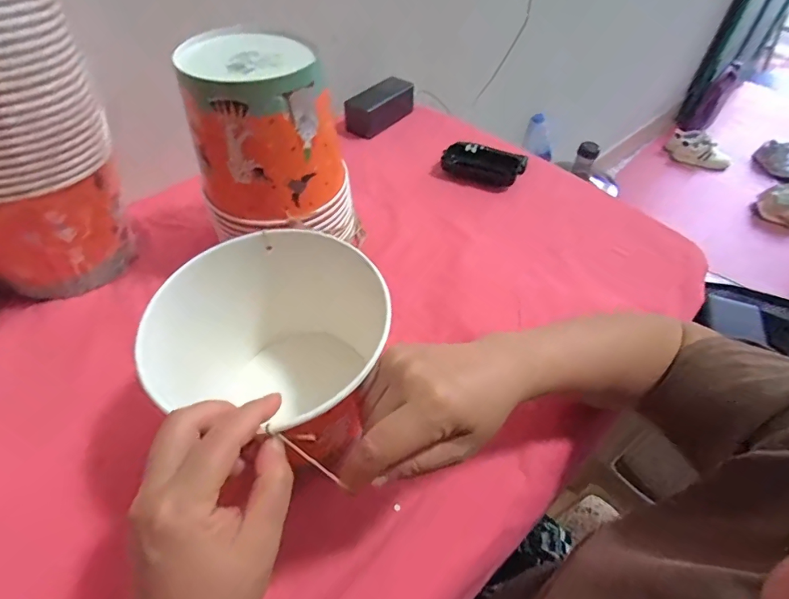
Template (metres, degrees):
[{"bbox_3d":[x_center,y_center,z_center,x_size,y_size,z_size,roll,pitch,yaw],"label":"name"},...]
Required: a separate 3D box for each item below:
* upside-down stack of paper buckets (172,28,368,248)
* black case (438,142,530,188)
[{"bbox_3d":[-0.115,-0.137,0.459,0.135,0.213,0.132,5,49,4],"label":"upside-down stack of paper buckets"},{"bbox_3d":[0.134,-0.204,0.646,0.115,0.027,0.074,19,51,15],"label":"black case"}]

